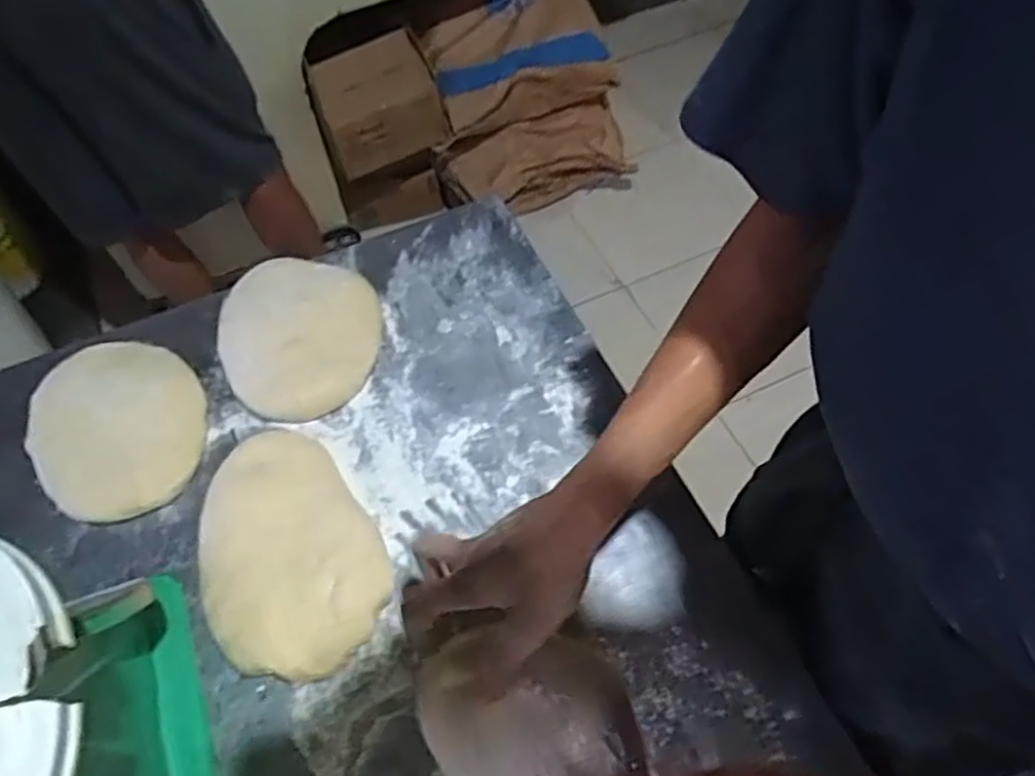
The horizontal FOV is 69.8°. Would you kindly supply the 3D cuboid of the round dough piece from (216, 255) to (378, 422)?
[{"bbox_3d":[-0.210,-0.057,0.725,0.147,0.029,0.179,-16,60,-8],"label":"round dough piece"}]

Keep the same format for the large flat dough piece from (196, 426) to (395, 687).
[{"bbox_3d":[-0.188,0.128,0.609,0.137,0.031,0.205,-19,60,-10],"label":"large flat dough piece"}]

